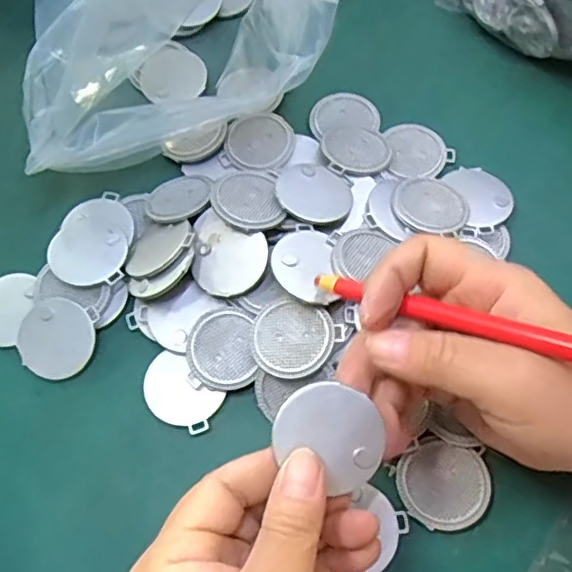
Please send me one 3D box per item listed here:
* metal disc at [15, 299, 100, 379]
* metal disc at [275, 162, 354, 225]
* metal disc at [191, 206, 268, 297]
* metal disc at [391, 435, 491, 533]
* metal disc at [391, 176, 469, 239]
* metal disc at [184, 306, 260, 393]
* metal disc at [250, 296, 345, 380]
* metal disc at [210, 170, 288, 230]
[{"bbox_3d":[-0.119,0.027,0.308,0.041,0.004,0.038,-1,83,4],"label":"metal disc"},{"bbox_3d":[0.015,-0.049,0.315,0.039,0.004,0.040,9,57,-14],"label":"metal disc"},{"bbox_3d":[-0.032,-0.015,0.305,0.044,0.004,0.037,28,85,16],"label":"metal disc"},{"bbox_3d":[0.071,0.090,0.272,0.041,0.006,0.037,16,69,10],"label":"metal disc"},{"bbox_3d":[0.077,-0.043,0.318,0.039,0.004,0.038,5,55,-8],"label":"metal disc"},{"bbox_3d":[-0.032,0.031,0.297,0.034,0.004,0.040,-5,77,1],"label":"metal disc"},{"bbox_3d":[0.002,0.024,0.284,0.040,0.004,0.038,-5,64,11],"label":"metal disc"},{"bbox_3d":[-0.020,-0.045,0.310,0.035,0.008,0.038,-1,67,3],"label":"metal disc"}]

